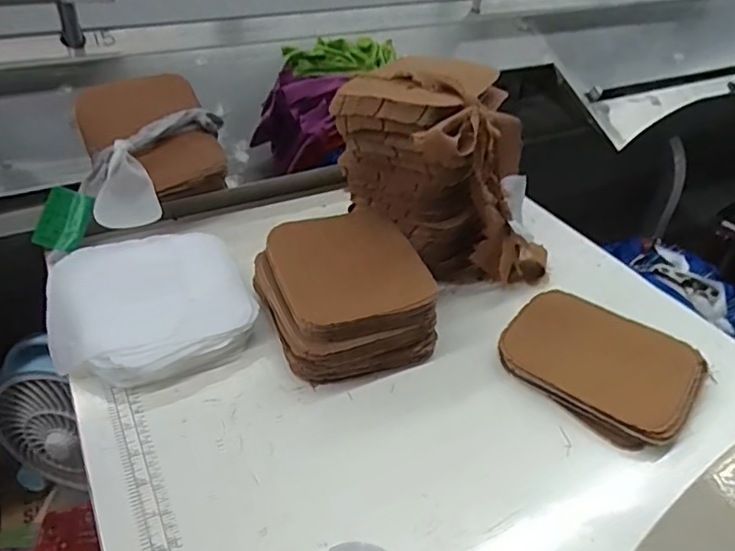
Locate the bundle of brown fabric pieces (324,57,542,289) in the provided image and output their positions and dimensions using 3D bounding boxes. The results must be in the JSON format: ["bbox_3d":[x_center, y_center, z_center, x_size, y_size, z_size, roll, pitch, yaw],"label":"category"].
[{"bbox_3d":[0.073,-0.093,0.543,0.202,0.165,0.142,-3,38,-7],"label":"bundle of brown fabric pieces"}]

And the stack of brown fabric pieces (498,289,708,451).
[{"bbox_3d":[0.190,0.071,0.474,0.118,0.023,0.145,-30,48,-35],"label":"stack of brown fabric pieces"}]

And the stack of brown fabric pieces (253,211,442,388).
[{"bbox_3d":[-0.023,0.009,0.497,0.130,0.059,0.159,-13,41,-19],"label":"stack of brown fabric pieces"}]

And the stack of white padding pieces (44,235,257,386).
[{"bbox_3d":[-0.189,0.016,0.493,0.152,0.030,0.169,-17,42,-23],"label":"stack of white padding pieces"}]

